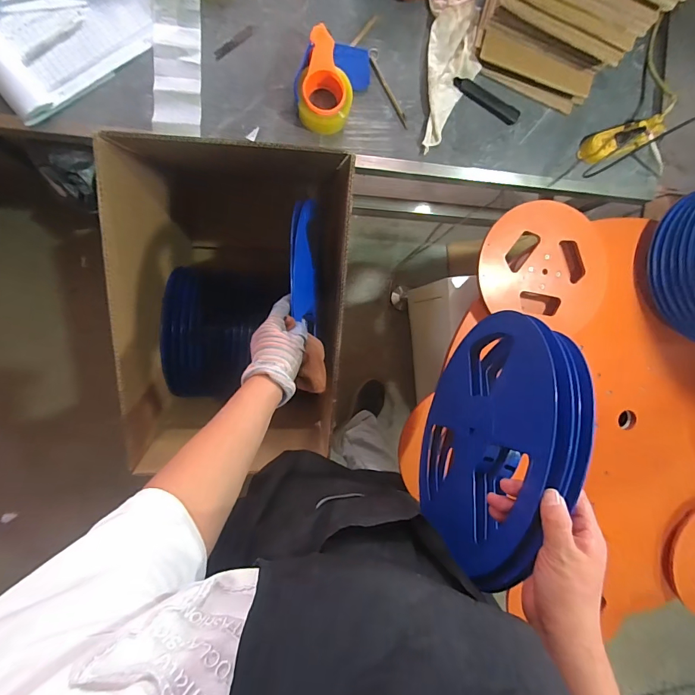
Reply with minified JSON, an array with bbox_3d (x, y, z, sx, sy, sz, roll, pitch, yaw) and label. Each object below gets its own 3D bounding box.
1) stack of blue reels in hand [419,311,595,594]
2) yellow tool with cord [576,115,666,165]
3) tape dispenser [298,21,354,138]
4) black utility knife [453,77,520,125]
[{"bbox_3d":[0.167,0.106,0.480,0.040,0.298,0.283,18,90,-8],"label":"stack of blue reels in hand"},{"bbox_3d":[0.559,-0.429,0.793,0.147,0.047,0.066,-16,95,18],"label":"yellow tool with cord"},{"bbox_3d":[-0.038,-0.493,0.719,0.100,0.055,0.159,8,92,-8],"label":"tape dispenser"},{"bbox_3d":[0.282,-0.502,0.782,0.149,0.015,0.030,24,90,-8],"label":"black utility knife"}]

